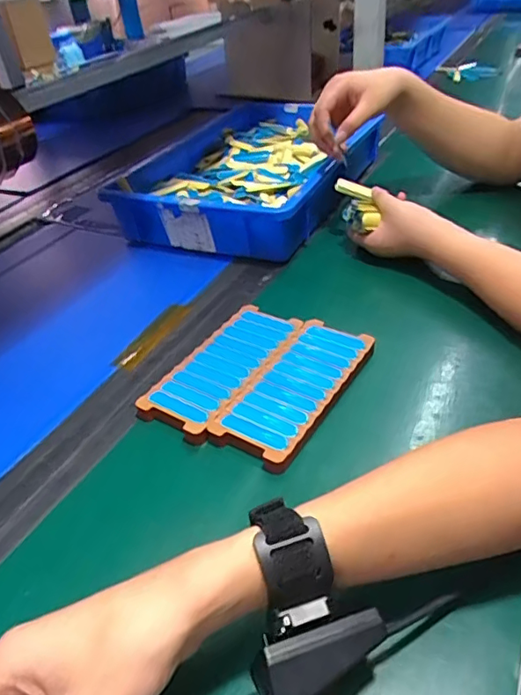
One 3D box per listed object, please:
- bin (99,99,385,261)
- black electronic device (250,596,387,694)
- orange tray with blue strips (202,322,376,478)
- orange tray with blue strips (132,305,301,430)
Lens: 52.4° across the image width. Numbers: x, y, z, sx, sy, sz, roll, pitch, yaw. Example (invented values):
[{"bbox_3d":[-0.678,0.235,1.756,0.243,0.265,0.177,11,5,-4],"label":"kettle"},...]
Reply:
[{"bbox_3d":[0.002,-0.267,0.824,0.299,0.098,0.444,10,41,21],"label":"bin"},{"bbox_3d":[0.029,0.149,0.266,0.070,0.017,0.032,-22,40,-19],"label":"black electronic device"},{"bbox_3d":[0.033,0.037,0.479,0.074,0.022,0.171,20,45,30],"label":"orange tray with blue strips"},{"bbox_3d":[-0.033,0.015,0.507,0.070,0.011,0.168,20,45,30],"label":"orange tray with blue strips"}]

